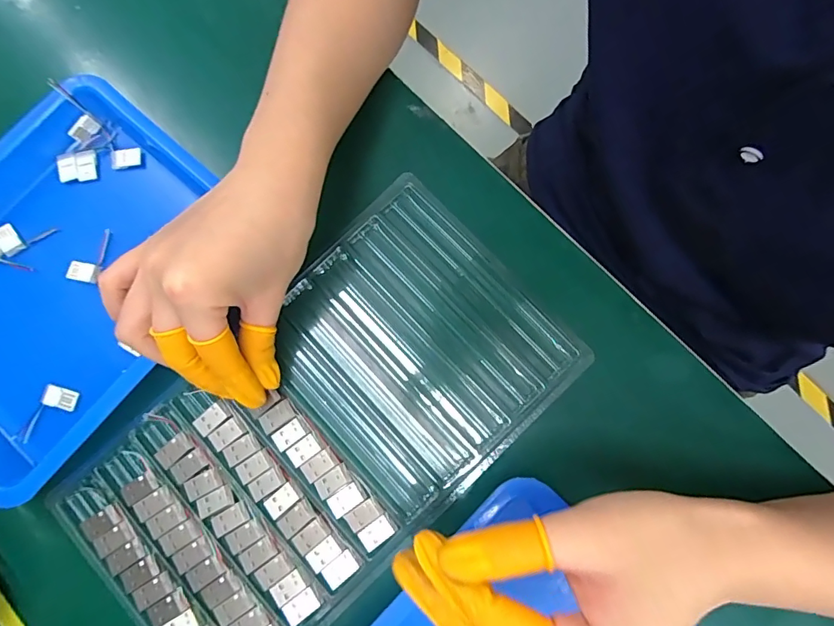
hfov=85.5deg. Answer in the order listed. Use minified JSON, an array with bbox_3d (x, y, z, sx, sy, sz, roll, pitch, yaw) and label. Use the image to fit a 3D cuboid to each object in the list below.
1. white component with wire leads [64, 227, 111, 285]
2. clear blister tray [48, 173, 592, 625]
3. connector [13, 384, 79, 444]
[{"bbox_3d":[-0.207,-0.037,0.287,0.020,0.004,0.036,17,80,4],"label":"white component with wire leads"},{"bbox_3d":[-0.053,0.067,0.271,0.291,0.016,0.162,-42,81,-6],"label":"clear blister tray"},{"bbox_3d":[-0.221,0.061,0.270,0.022,0.005,0.035,19,80,5],"label":"connector"}]

